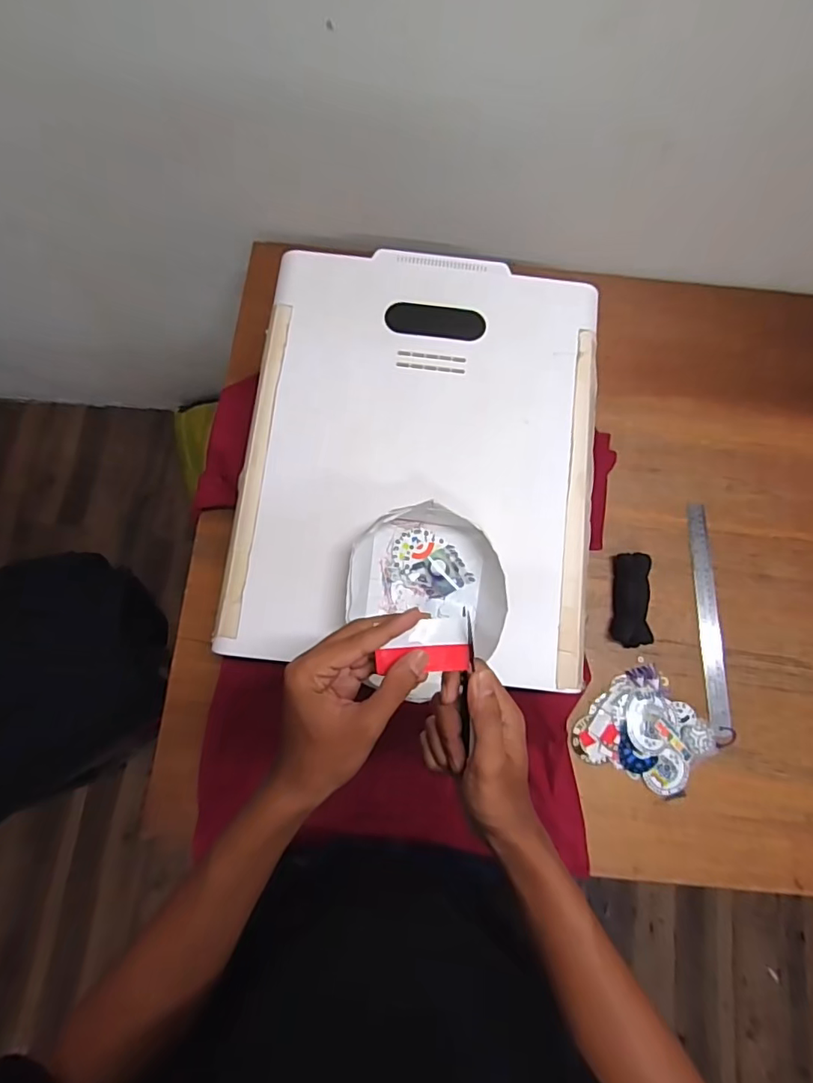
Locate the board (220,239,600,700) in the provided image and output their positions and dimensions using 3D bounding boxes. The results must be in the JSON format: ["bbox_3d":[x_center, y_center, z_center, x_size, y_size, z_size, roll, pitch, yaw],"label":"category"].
[{"bbox_3d":[0.019,-0.109,0.614,0.397,0.027,0.497,6,78,3],"label":"board"}]

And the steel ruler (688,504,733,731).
[{"bbox_3d":[0.425,0.099,0.747,0.029,0.004,0.307,-1,78,5],"label":"steel ruler"}]

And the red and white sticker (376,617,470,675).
[{"bbox_3d":[0.013,0.076,0.390,0.066,0.006,0.040,0,93,-4],"label":"red and white sticker"}]

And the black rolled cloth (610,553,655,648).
[{"bbox_3d":[0.314,0.081,0.737,0.045,0.028,0.125,5,77,-1],"label":"black rolled cloth"}]

